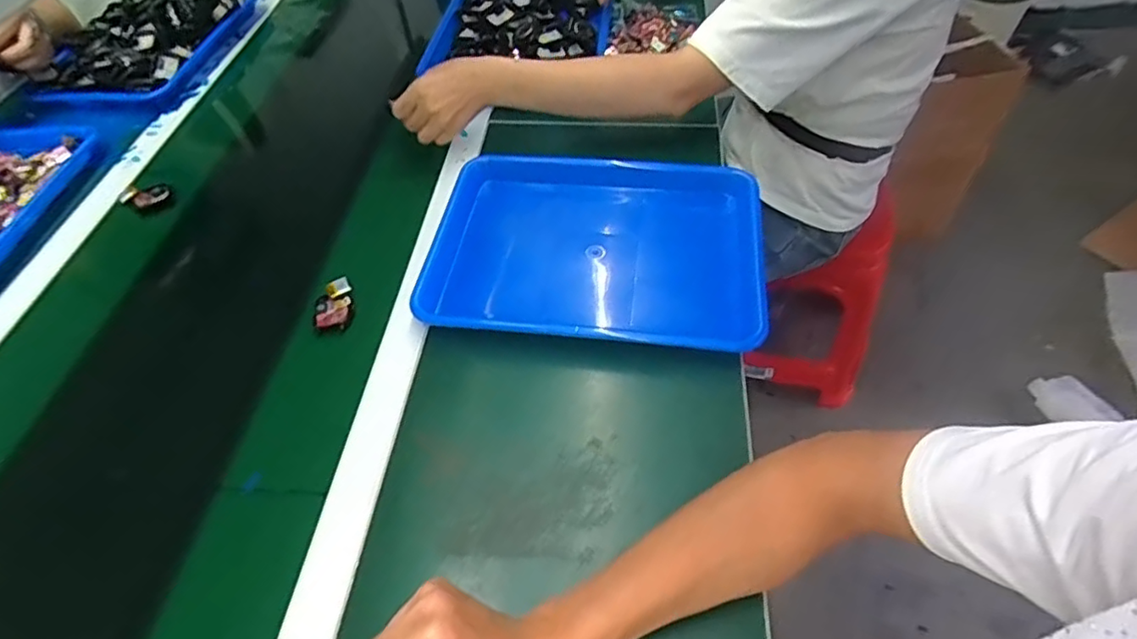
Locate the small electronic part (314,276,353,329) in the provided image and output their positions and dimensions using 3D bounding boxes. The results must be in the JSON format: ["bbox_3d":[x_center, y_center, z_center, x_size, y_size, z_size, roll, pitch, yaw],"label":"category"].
[{"bbox_3d":[-0.238,-0.015,0.609,0.036,0.013,0.054,-11,51,-3],"label":"small electronic part"}]

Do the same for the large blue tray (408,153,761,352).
[{"bbox_3d":[0.031,-0.068,0.639,0.321,0.078,0.248,9,54,4],"label":"large blue tray"}]

